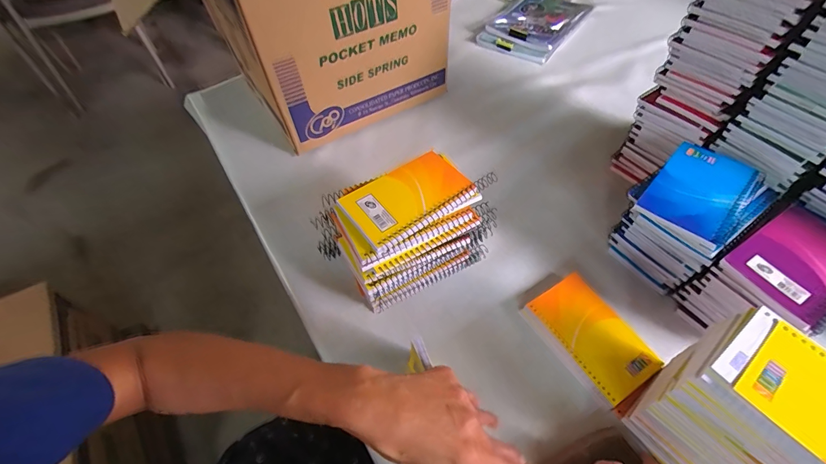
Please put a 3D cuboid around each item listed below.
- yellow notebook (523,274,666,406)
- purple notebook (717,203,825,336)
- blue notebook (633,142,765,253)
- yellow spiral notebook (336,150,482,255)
[{"bbox_3d":[0.198,0.117,0.416,0.086,0.016,0.128,-27,58,-17],"label":"yellow notebook"},{"bbox_3d":[0.377,0.031,0.358,0.132,0.013,0.089,-25,57,-16],"label":"purple notebook"},{"bbox_3d":[0.310,-0.043,0.399,0.125,0.014,0.086,-39,62,-24],"label":"blue notebook"},{"bbox_3d":[-0.005,-0.038,0.395,0.129,0.016,0.082,-29,58,-18],"label":"yellow spiral notebook"}]

